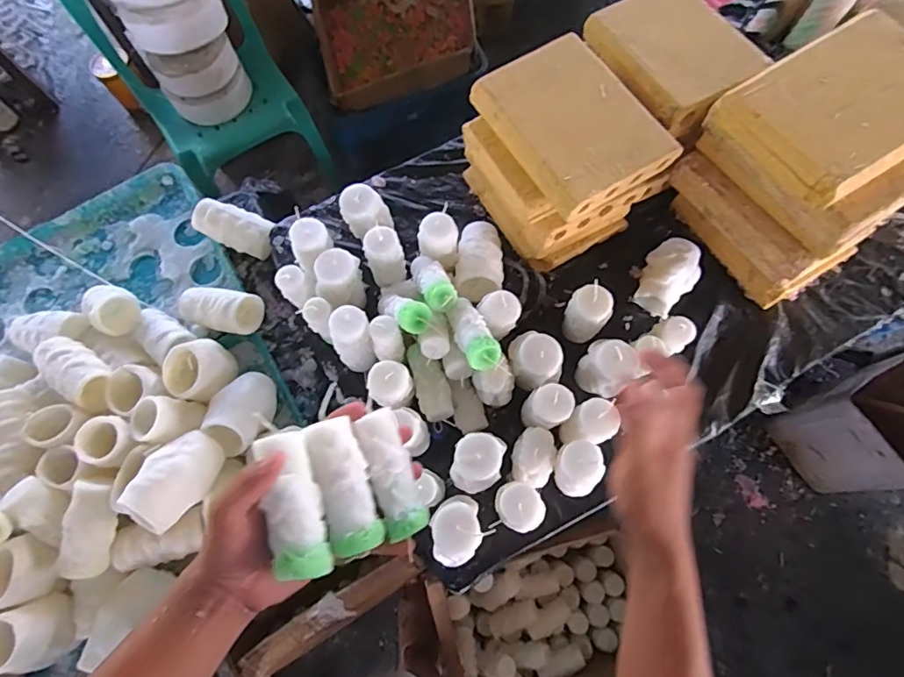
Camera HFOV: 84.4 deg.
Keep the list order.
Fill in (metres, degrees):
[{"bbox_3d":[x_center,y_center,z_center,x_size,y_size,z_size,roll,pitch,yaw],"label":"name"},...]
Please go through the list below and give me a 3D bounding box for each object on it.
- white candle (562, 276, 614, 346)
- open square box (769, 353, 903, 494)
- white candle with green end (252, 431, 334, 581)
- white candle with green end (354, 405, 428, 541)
[{"bbox_3d":[0.179,-0.030,0.670,0.056,0.105,0.050,27,76,10],"label":"white candle"},{"bbox_3d":[0.992,0.212,1.210,0.227,0.344,0.231,-33,74,-8],"label":"open square box"},{"bbox_3d":[-0.116,0.122,0.368,0.036,0.033,0.103,-13,82,-1],"label":"white candle with green end"},{"bbox_3d":[-0.050,0.112,0.416,0.034,0.025,0.104,-18,85,-3],"label":"white candle with green end"}]

